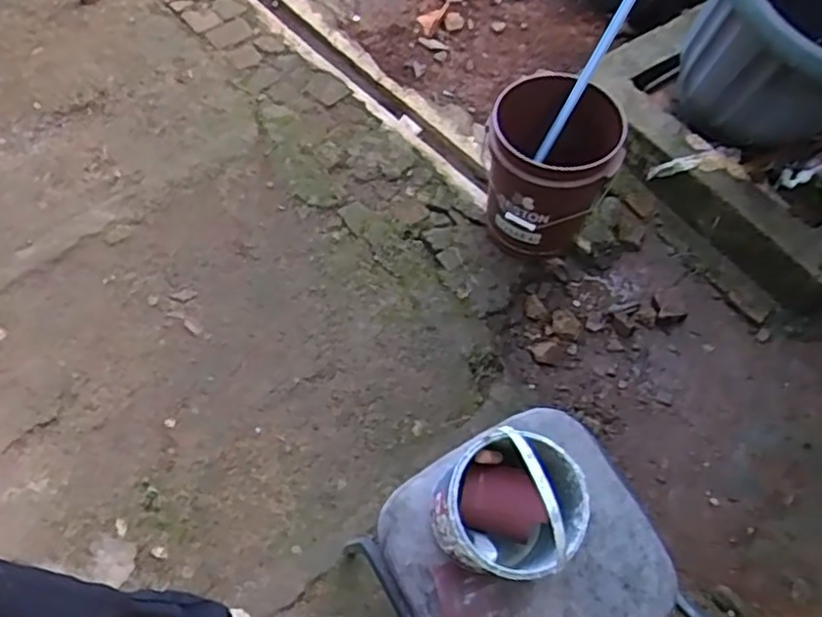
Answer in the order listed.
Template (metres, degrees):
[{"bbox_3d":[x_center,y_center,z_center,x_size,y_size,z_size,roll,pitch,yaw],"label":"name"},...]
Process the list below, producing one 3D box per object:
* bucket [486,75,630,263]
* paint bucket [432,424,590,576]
[{"bbox_3d":[0.338,-0.349,1.711,0.298,0.409,0.306,0,61,-1],"label":"bucket"},{"bbox_3d":[0.139,0.263,0.911,0.180,0.258,0.178,0,61,-1],"label":"paint bucket"}]

